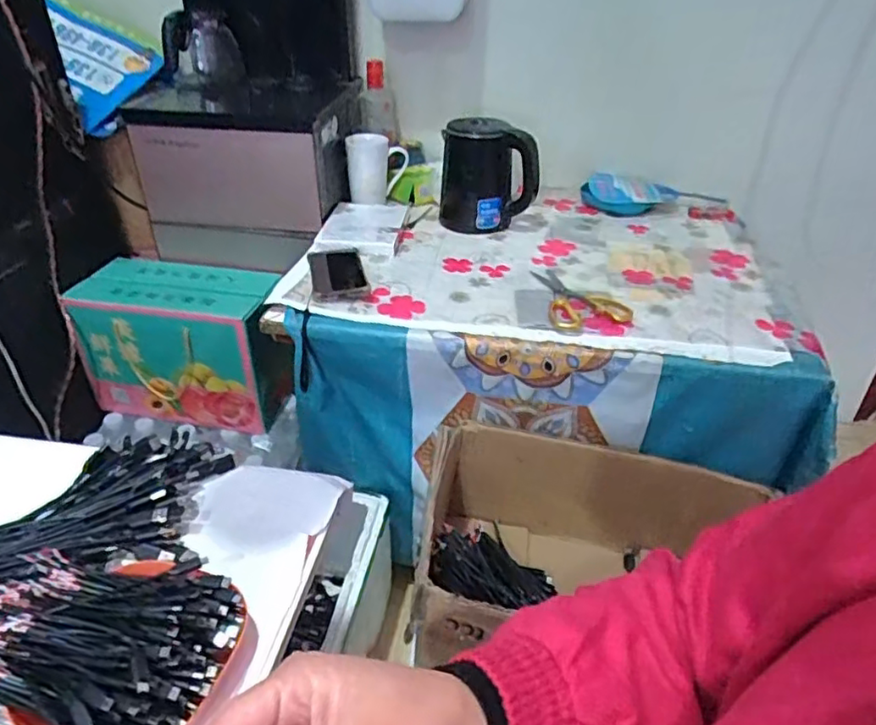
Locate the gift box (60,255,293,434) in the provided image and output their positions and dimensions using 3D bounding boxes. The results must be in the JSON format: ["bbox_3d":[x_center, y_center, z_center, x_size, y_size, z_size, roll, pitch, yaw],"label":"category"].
[{"bbox_3d":[-0.437,-0.034,1.113,0.320,0.231,0.154,7,35,8],"label":"gift box"}]

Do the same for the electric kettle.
[{"bbox_3d":[0.090,-0.332,1.093,0.167,0.172,0.137,4,35,4],"label":"electric kettle"}]

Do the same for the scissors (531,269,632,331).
[{"bbox_3d":[0.186,-0.095,0.892,0.118,0.006,0.177,-10,36,-17],"label":"scissors"}]

